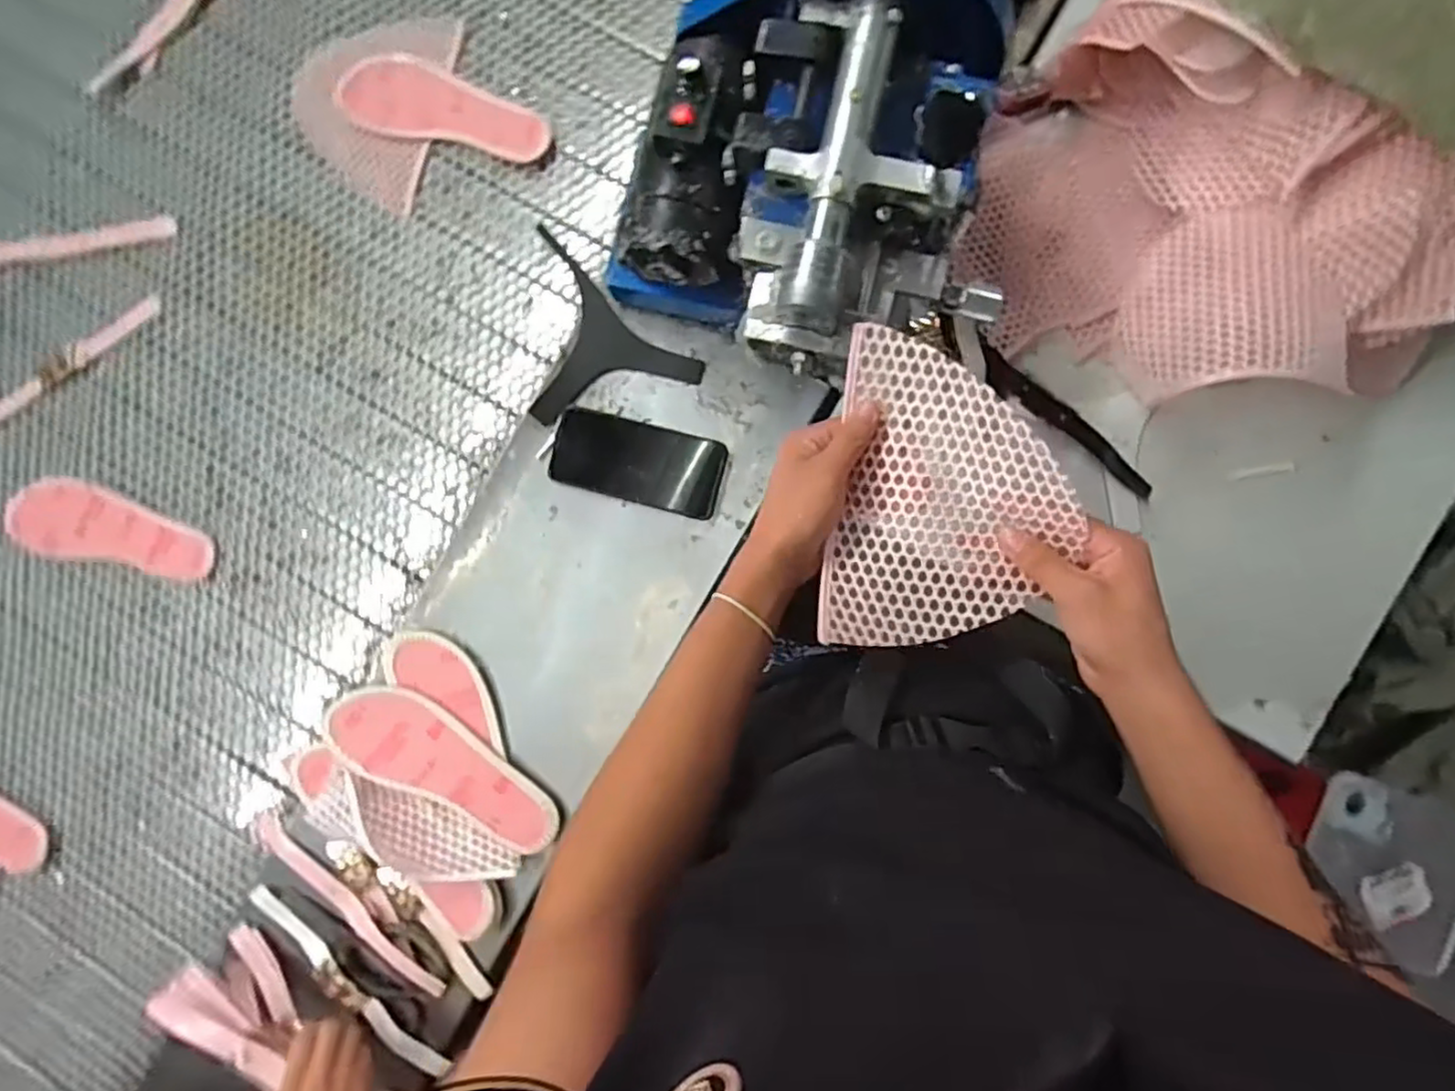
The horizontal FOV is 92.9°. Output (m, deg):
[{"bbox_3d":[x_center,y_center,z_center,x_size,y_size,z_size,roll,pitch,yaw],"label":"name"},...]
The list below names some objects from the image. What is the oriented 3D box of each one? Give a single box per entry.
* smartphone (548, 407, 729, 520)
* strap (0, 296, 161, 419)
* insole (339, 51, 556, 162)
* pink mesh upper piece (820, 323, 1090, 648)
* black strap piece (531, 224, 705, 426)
[{"bbox_3d":[-0.087,-0.082,0.683,0.167,0.010,0.077,14,89,4],"label":"smartphone"},{"bbox_3d":[-0.722,-0.196,0.749,0.258,0.008,0.028,-34,87,2],"label":"strap"},{"bbox_3d":[-0.298,-0.452,0.726,0.227,0.013,0.087,24,90,4],"label":"insole"},{"bbox_3d":[0.141,-0.031,0.440,0.142,0.060,0.195,7,87,0],"label":"pink mesh upper piece"},{"bbox_3d":[-0.144,-0.186,0.680,0.200,0.017,0.142,40,88,-2],"label":"black strap piece"}]

